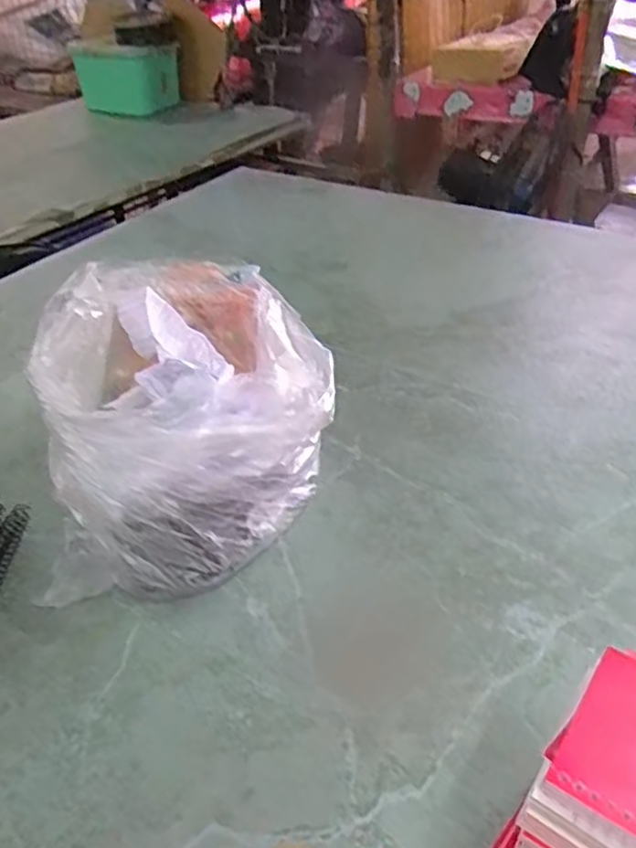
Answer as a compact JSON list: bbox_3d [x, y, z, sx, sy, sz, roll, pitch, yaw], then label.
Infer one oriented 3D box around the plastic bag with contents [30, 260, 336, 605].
[{"bbox_3d":[-0.115,-0.015,0.609,0.242,0.139,0.326,-6,38,-4],"label":"plastic bag with contents"}]

